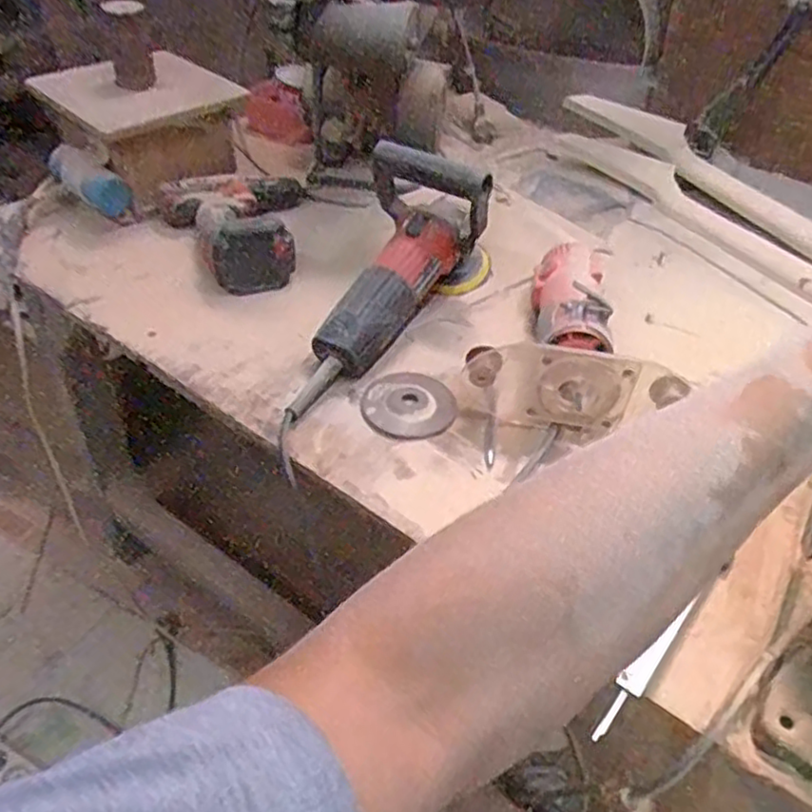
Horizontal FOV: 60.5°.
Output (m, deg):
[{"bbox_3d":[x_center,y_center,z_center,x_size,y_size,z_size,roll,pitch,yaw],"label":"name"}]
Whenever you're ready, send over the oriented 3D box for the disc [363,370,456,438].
[{"bbox_3d":[0.005,-0.004,0.659,0.085,0.009,0.088,2,44,-1],"label":"disc"}]

